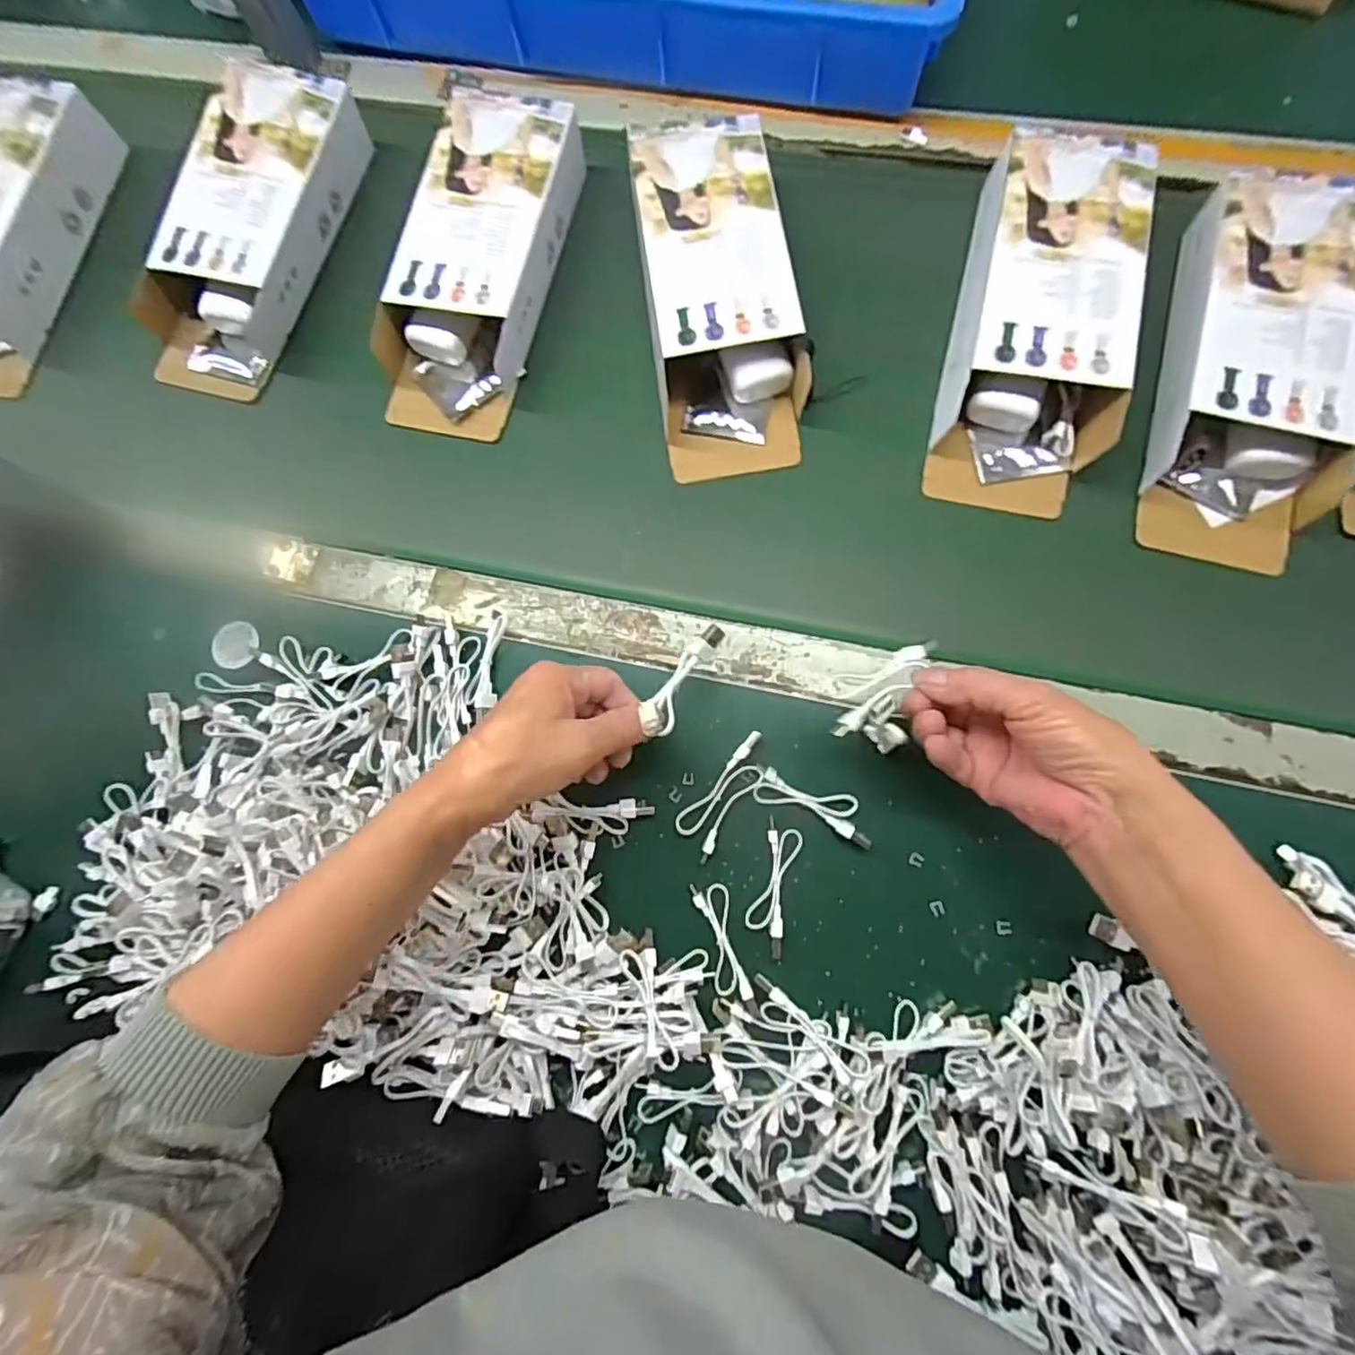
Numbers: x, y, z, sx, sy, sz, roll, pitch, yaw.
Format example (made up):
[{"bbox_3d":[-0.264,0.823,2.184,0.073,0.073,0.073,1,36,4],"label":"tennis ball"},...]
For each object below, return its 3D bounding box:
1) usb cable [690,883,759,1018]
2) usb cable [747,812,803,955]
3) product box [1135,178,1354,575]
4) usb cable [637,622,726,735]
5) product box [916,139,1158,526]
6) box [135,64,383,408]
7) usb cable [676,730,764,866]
[{"bbox_3d":[0.029,0.165,0.376,0.021,0.010,0.077,-16,83,4],"label":"usb cable"},{"bbox_3d":[0.060,0.128,0.382,0.024,0.011,0.078,13,86,7],"label":"usb cable"},{"bbox_3d":[0.379,-0.206,0.408,0.114,0.054,0.251,11,78,7],"label":"product box"},{"bbox_3d":[0.003,0.001,0.361,0.018,0.016,0.073,30,77,7],"label":"usb cable"},{"bbox_3d":[0.247,-0.244,0.425,0.110,0.057,0.250,10,78,7],"label":"product box"},{"bbox_3d":[-0.339,-0.352,0.483,0.104,0.057,0.249,17,79,8],"label":"box"},{"bbox_3d":[0.030,0.073,0.391,0.029,0.011,0.082,36,89,8],"label":"usb cable"}]

